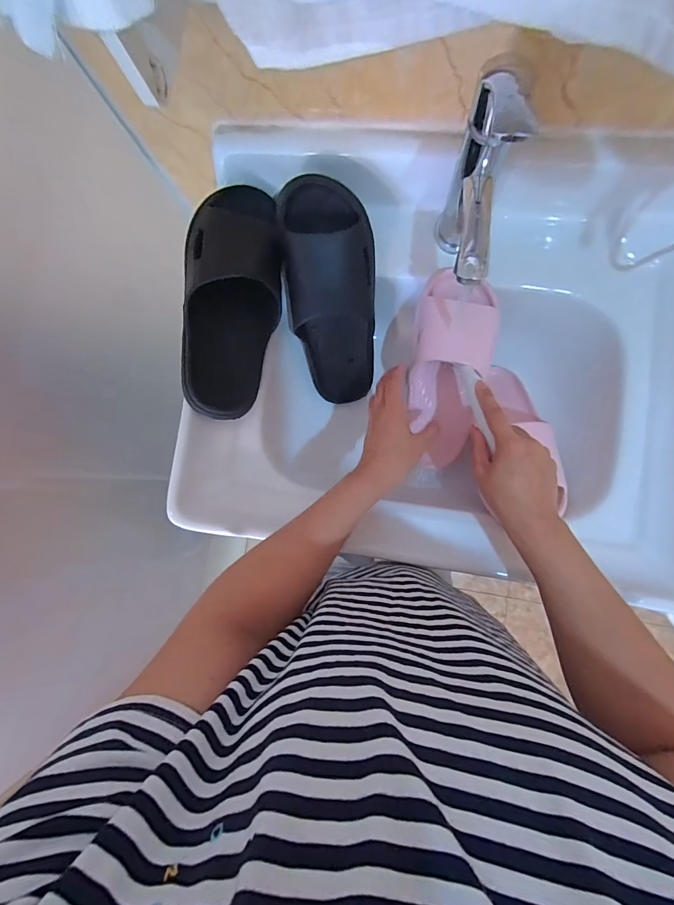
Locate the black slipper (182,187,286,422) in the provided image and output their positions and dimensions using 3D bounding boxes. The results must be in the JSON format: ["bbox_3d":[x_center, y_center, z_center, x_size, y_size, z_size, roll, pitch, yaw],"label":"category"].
[{"bbox_3d":[-0.136,-0.190,0.489,0.110,0.076,0.285,4,103,-31],"label":"black slipper"}]

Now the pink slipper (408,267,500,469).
[{"bbox_3d":[0.148,-0.098,0.500,0.098,0.060,0.244,4,111,8],"label":"pink slipper"}]

